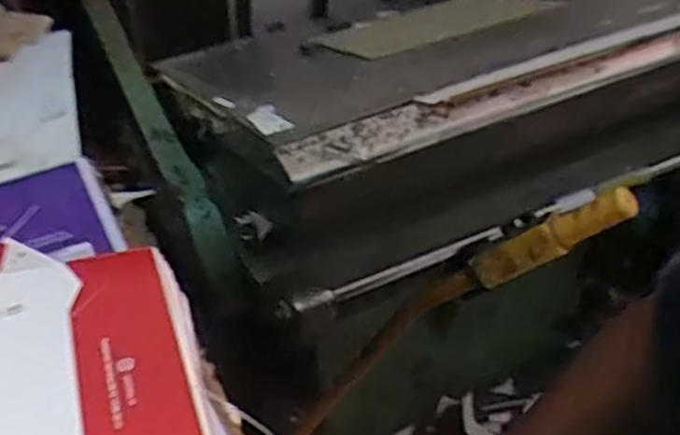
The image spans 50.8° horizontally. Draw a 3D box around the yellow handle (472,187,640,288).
[{"bbox_3d":[0.213,0.020,0.727,0.179,0.038,0.031,-33,23,34],"label":"yellow handle"}]

